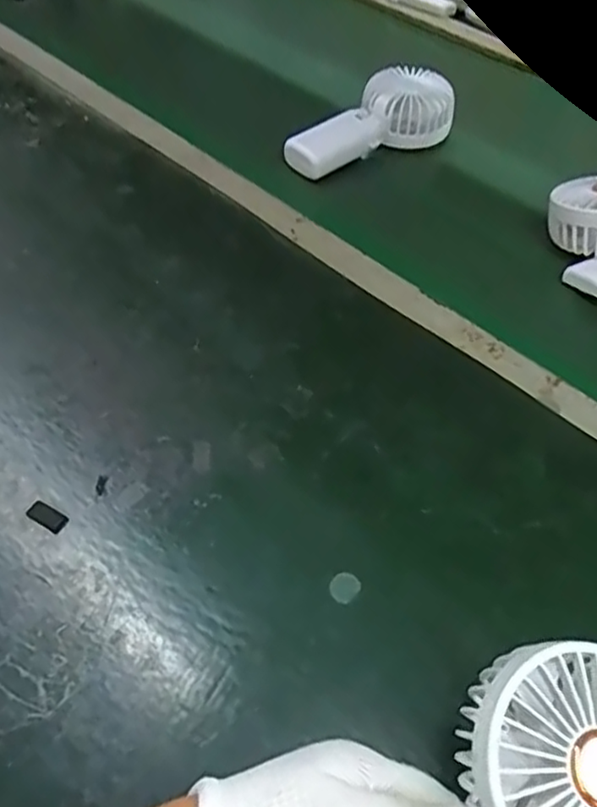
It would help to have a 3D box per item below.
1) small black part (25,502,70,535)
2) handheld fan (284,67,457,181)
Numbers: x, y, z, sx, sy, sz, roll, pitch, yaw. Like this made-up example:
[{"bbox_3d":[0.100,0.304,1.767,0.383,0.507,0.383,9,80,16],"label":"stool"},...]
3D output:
[{"bbox_3d":[-0.139,0.062,0.365,0.024,0.004,0.012,27,55,17],"label":"small black part"},{"bbox_3d":[0.070,-0.258,0.610,0.081,0.042,0.175,36,58,23],"label":"handheld fan"}]

